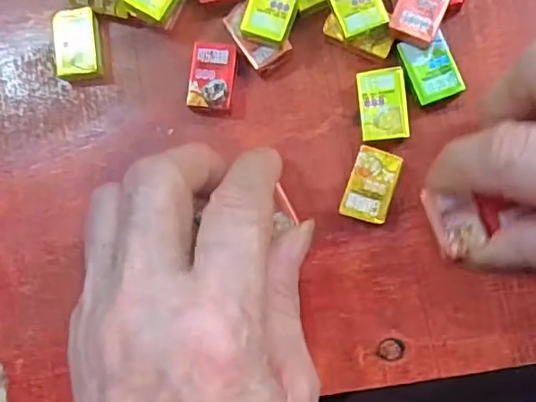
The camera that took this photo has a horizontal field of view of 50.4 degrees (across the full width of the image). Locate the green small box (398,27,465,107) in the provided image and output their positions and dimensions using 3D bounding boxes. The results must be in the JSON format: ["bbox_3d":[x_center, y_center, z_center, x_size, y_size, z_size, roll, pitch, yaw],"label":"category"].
[{"bbox_3d":[0.058,-0.048,0.202,0.017,0.004,0.023,-22,83,4],"label":"green small box"}]

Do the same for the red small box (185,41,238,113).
[{"bbox_3d":[-0.021,-0.047,0.216,0.017,0.006,0.025,6,86,7],"label":"red small box"}]

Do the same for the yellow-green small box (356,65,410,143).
[{"bbox_3d":[0.041,-0.035,0.205,0.016,0.004,0.025,-6,85,6],"label":"yellow-green small box"}]

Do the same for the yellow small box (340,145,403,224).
[{"bbox_3d":[0.037,-0.005,0.206,0.016,0.008,0.025,17,87,8],"label":"yellow small box"}]

